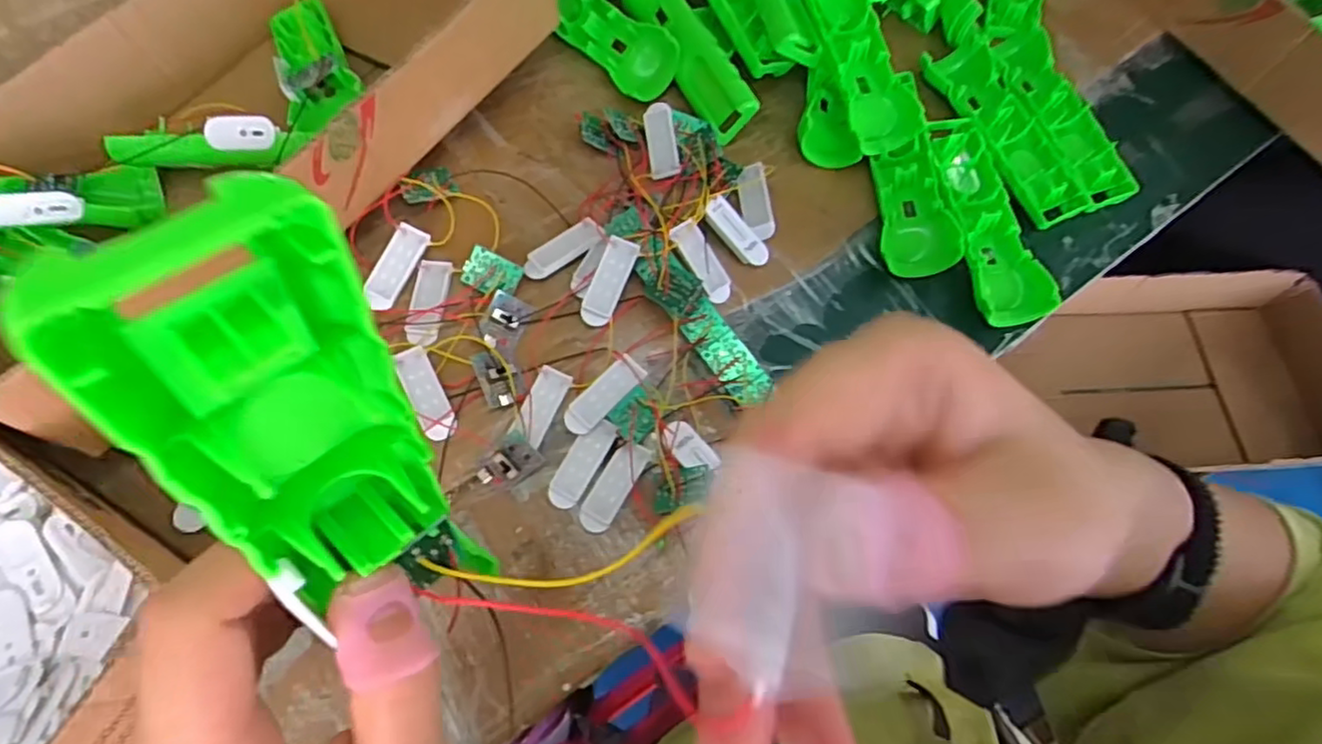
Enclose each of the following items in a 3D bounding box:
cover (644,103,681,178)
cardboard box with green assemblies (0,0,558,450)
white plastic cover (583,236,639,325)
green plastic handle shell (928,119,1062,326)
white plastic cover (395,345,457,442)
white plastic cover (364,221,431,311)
[{"bbox_3d":[0.001,-0.166,0.474,0.021,0.008,0.055,-8,86,-5],"label":"cover"},{"bbox_3d":[-0.243,-0.204,0.440,0.215,0.101,0.356,33,69,12],"label":"cardboard box with green assemblies"},{"bbox_3d":[-0.034,-0.058,0.425,0.021,0.006,0.059,21,83,9],"label":"white plastic cover"},{"bbox_3d":[0.222,-0.113,0.462,0.043,0.020,0.166,-5,67,-4],"label":"green plastic handle shell"},{"bbox_3d":[-0.140,0.012,0.394,0.019,0.009,0.059,-25,70,-12],"label":"white plastic cover"},{"bbox_3d":[-0.169,-0.068,0.422,0.020,0.013,0.057,23,68,8],"label":"white plastic cover"}]

